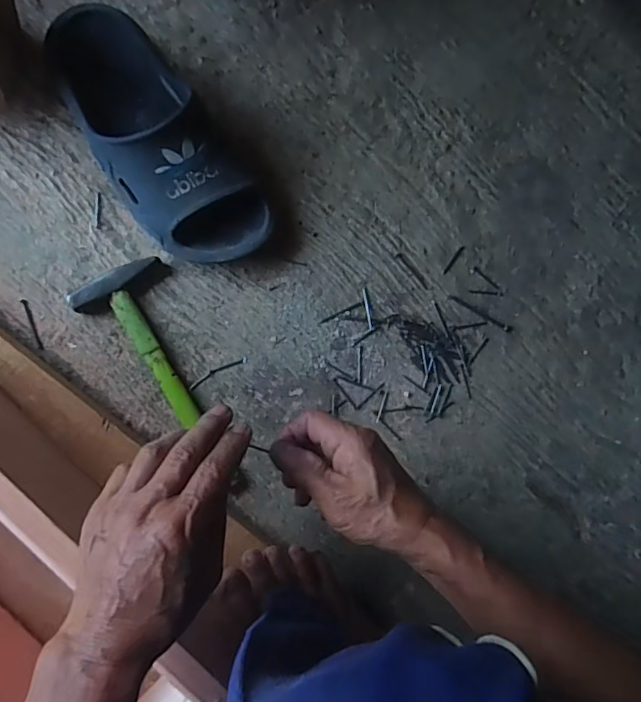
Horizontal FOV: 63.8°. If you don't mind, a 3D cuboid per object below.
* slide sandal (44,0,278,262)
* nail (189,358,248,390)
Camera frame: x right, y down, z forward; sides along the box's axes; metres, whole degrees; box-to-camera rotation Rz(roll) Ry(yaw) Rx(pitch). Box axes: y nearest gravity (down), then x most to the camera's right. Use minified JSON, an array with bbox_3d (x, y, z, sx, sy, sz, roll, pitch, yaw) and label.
[{"bbox_3d":[-0.159,-0.205,0.488,0.113,0.072,0.279,-34,92,-9],"label":"slide sandal"},{"bbox_3d":[-0.104,0.021,0.523,0.063,0.004,0.009,-28,91,-9],"label":"nail"}]

